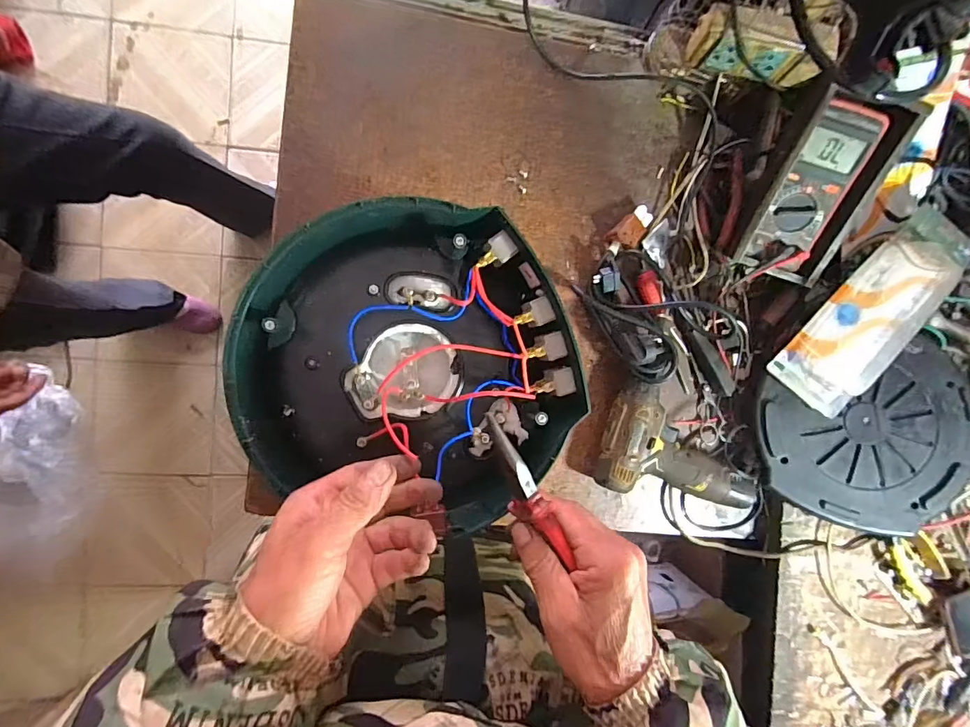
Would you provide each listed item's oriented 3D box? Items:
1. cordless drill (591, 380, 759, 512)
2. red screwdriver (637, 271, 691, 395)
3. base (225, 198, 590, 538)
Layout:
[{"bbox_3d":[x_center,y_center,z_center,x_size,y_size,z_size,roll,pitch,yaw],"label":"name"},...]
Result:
[{"bbox_3d":[0.234,0.097,0.563,0.188,0.048,0.129,8,90,-8],"label":"cordless drill"},{"bbox_3d":[0.229,-0.038,0.572,0.033,0.024,0.159,-32,107,-6],"label":"red screwdriver"},{"bbox_3d":[-0.049,0.004,0.382,0.259,0.089,0.239,0,91,-8],"label":"base"}]

